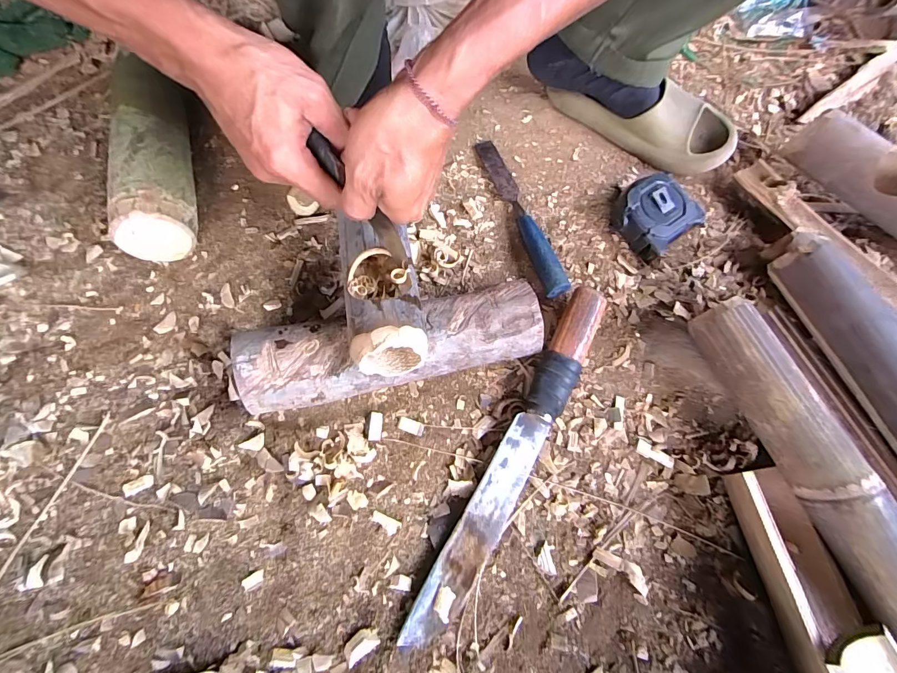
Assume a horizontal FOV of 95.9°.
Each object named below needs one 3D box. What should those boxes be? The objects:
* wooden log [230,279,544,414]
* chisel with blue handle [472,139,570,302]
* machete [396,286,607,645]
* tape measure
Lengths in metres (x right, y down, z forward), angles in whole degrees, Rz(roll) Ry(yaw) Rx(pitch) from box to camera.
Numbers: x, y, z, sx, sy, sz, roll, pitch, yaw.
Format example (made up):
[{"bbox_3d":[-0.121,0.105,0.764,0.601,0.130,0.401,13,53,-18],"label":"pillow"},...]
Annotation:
[{"bbox_3d":[-0.049,0.008,0.379,0.270,0.064,0.073,-13,70,-7],"label":"wooden log"},{"bbox_3d":[0.080,-0.149,0.465,0.023,0.031,0.234,-16,71,-8],"label":"chisel with blue handle"},{"bbox_3d":[0.063,0.102,0.363,0.038,0.038,0.337,29,71,8],"label":"machete"},{"bbox_3d":[0.229,-0.138,0.459,0.083,0.044,0.087,-40,76,-15],"label":"tape measure"}]

